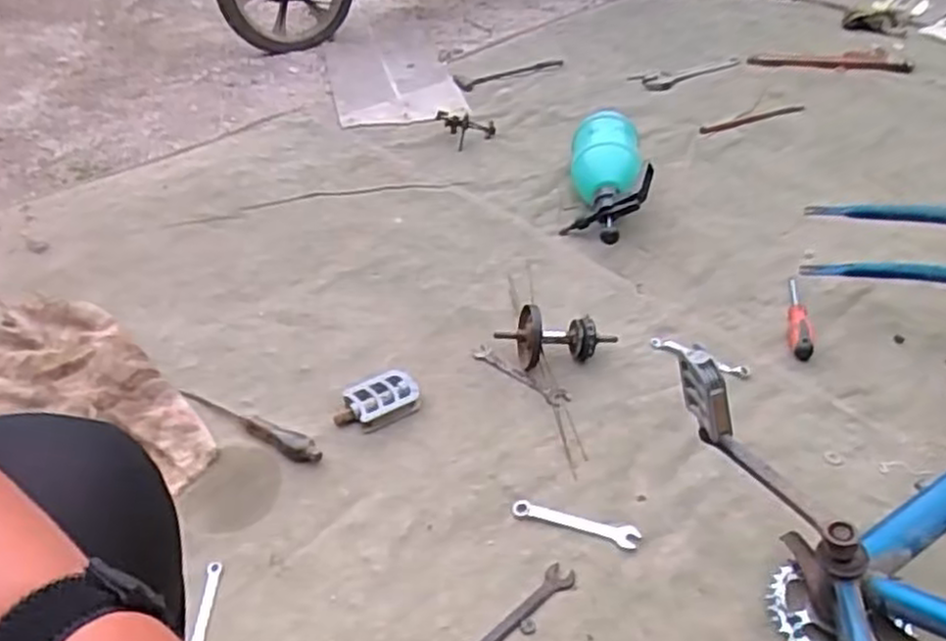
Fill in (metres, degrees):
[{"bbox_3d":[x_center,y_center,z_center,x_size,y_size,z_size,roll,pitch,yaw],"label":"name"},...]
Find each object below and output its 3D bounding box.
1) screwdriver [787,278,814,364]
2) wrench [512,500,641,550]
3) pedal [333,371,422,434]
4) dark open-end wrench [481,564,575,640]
[{"bbox_3d":[0.484,-0.003,1.111,0.034,0.026,0.168,10,43,16],"label":"screwdriver"},{"bbox_3d":[0.116,0.232,0.864,0.145,0.004,0.026,10,43,16],"label":"wrench"},{"bbox_3d":[-0.126,0.109,0.994,0.111,0.027,0.070,-23,44,-20],"label":"pedal"},{"bbox_3d":[0.040,0.307,0.773,0.162,0.004,0.036,-34,49,-30],"label":"dark open-end wrench"}]

